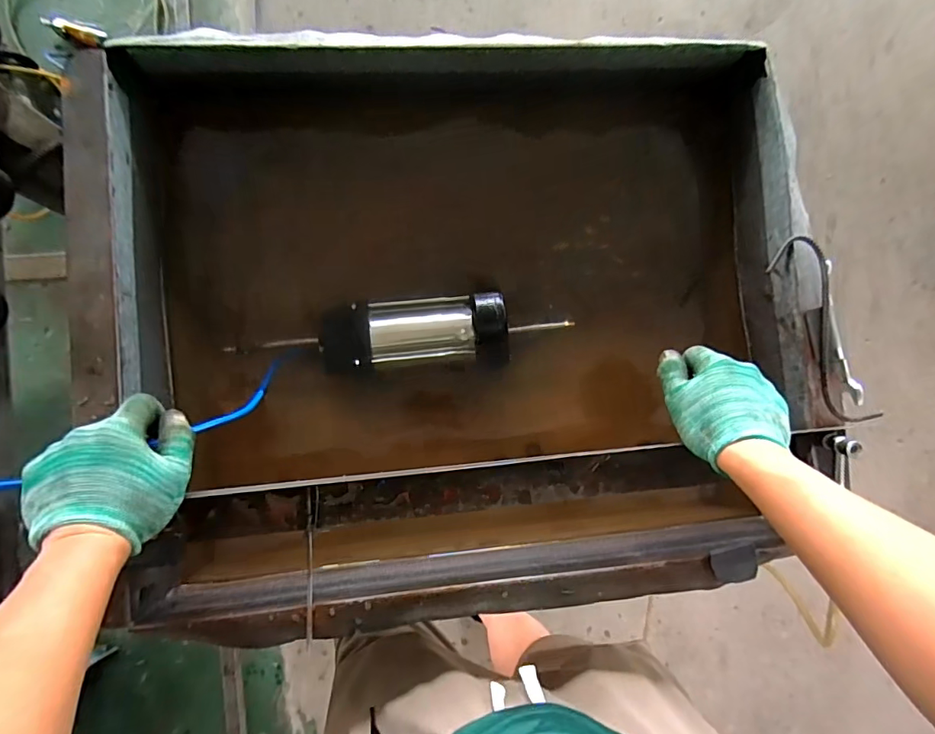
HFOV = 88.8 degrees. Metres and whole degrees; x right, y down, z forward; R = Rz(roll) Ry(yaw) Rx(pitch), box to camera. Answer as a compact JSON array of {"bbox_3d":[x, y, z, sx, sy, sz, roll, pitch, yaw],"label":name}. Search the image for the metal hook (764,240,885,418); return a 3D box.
[{"bbox_3d":[0.384,-0.041,0.514,0.058,0.014,0.206,-21,81,11],"label":"metal hook"}]

